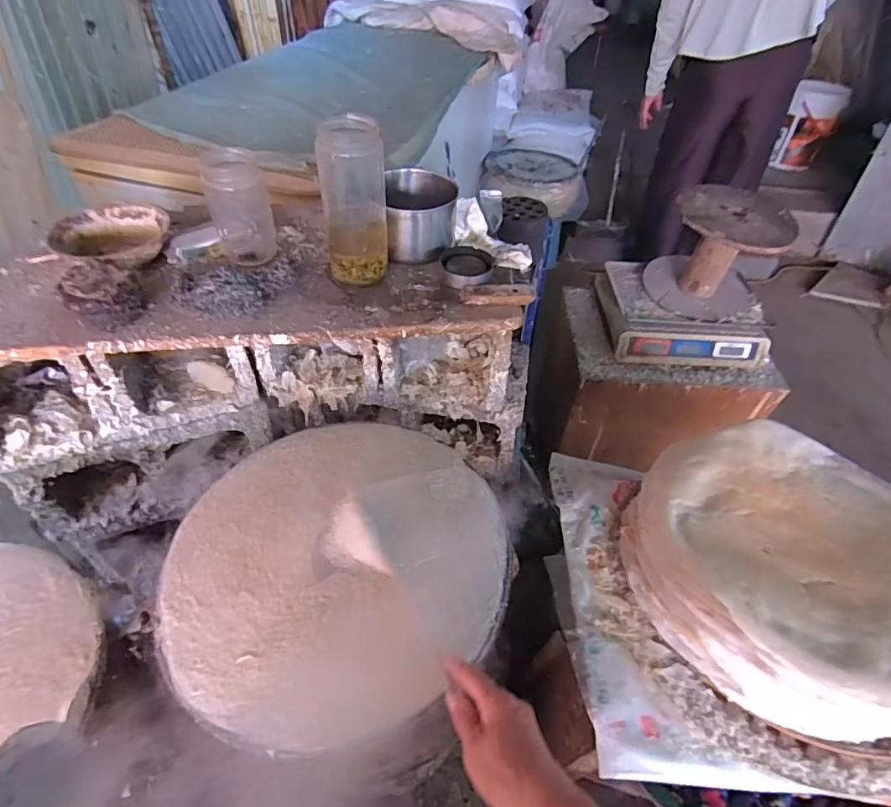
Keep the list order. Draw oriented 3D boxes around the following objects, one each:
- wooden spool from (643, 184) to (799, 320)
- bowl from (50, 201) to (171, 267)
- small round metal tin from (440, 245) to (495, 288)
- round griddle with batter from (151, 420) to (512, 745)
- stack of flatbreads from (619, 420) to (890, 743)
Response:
[{"bbox_3d":[0.582,-0.328,1.068,0.227,0.199,0.235,1,45,-1],"label":"wooden spool"},{"bbox_3d":[-0.453,-0.223,0.679,0.129,0.044,0.129,1,45,-1],"label":"bowl"},{"bbox_3d":[0.030,-0.190,0.687,0.065,0.028,0.066,1,45,-1],"label":"small round metal tin"},{"bbox_3d":[-0.121,0.158,0.558,0.366,0.048,0.358,1,45,-1],"label":"round griddle with batter"},{"bbox_3d":[0.444,0.199,0.635,0.372,0.119,0.366,-6,45,-9],"label":"stack of flatbreads"}]

